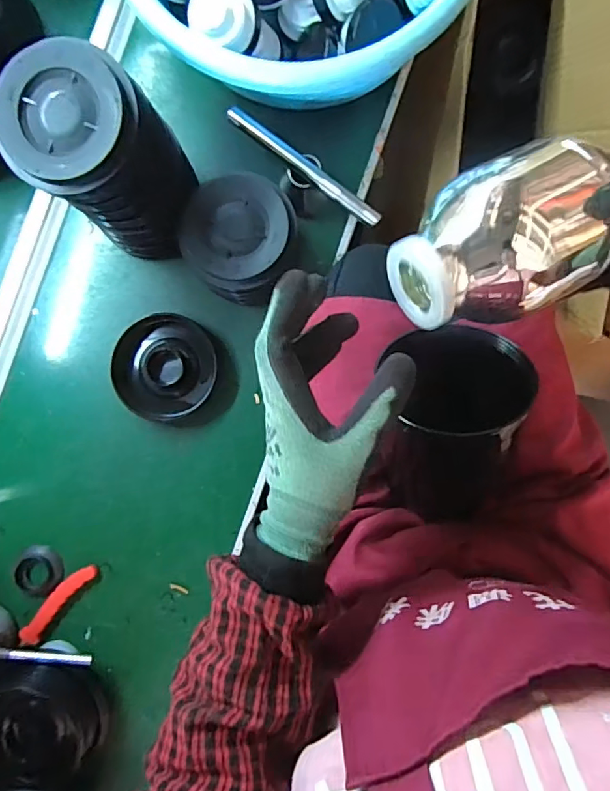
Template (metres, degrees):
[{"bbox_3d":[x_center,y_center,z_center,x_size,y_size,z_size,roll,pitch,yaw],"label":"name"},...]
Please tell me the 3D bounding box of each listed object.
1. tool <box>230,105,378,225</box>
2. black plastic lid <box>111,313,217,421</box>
[{"bbox_3d":[-0.001,-0.247,0.562,0.197,0.016,0.020,37,91,2],"label":"tool"},{"bbox_3d":[-0.165,-0.033,0.607,0.113,0.032,0.117,0,90,2],"label":"black plastic lid"}]

